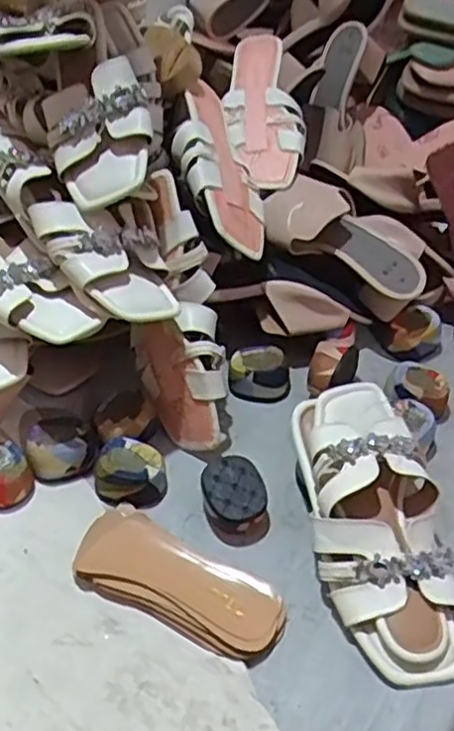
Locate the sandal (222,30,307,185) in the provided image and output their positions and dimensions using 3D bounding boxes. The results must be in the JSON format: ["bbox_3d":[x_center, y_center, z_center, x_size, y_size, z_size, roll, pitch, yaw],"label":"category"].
[{"bbox_3d":[0.039,-0.290,0.792,0.085,0.038,0.210,-4,66,-6],"label":"sandal"}]

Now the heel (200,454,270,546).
[{"bbox_3d":[0.006,0.113,0.604,0.052,0.037,0.064,-9,46,-11],"label":"heel"}]

